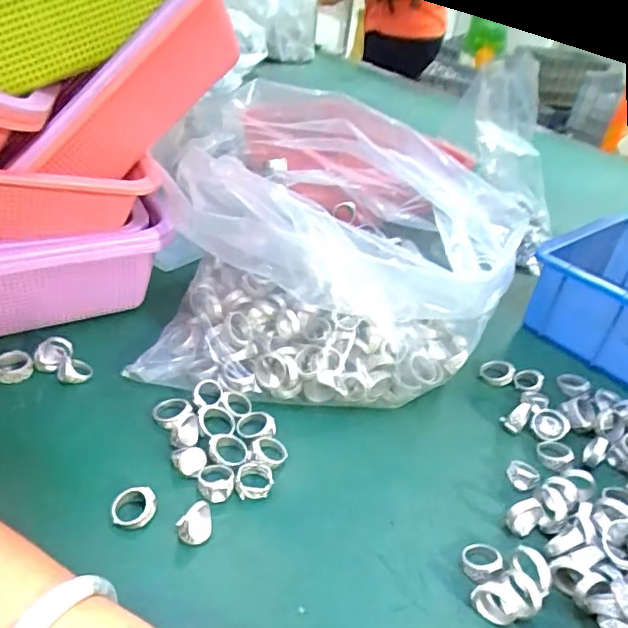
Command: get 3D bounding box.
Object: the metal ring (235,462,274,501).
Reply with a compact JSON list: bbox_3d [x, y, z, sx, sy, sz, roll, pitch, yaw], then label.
[{"bbox_3d":[-0.039,0.109,0.362,0.023,0.009,0.024,5,34,-4],"label":"metal ring"}]

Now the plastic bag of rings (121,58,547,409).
[{"bbox_3d":[0.002,-0.069,0.491,0.270,0.175,0.259,5,34,-5],"label":"plastic bag of rings"}]

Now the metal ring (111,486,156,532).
[{"bbox_3d":[-0.107,0.115,0.332,0.025,0.017,0.020,-2,35,-14],"label":"metal ring"}]

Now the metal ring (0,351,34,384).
[{"bbox_3d":[-0.226,0.041,0.422,0.026,0.017,0.026,5,34,-4],"label":"metal ring"}]

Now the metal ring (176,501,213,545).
[{"bbox_3d":[-0.069,0.123,0.324,0.020,0.019,0.017,0,35,-12],"label":"metal ring"}]

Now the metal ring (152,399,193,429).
[{"bbox_3d":[-0.102,0.071,0.405,0.029,0.009,0.024,20,36,18],"label":"metal ring"}]

